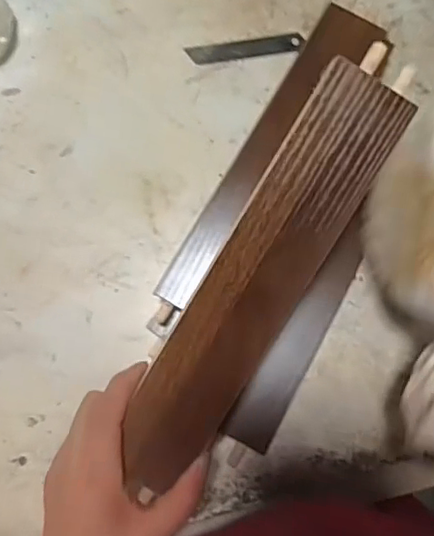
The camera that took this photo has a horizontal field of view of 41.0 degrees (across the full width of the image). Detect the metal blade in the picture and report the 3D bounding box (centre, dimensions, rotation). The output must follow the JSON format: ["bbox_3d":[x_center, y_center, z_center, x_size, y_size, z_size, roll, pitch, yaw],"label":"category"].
[{"bbox_3d":[0.024,-0.181,0.481,0.094,0.004,0.017,-7,81,1],"label":"metal blade"}]

